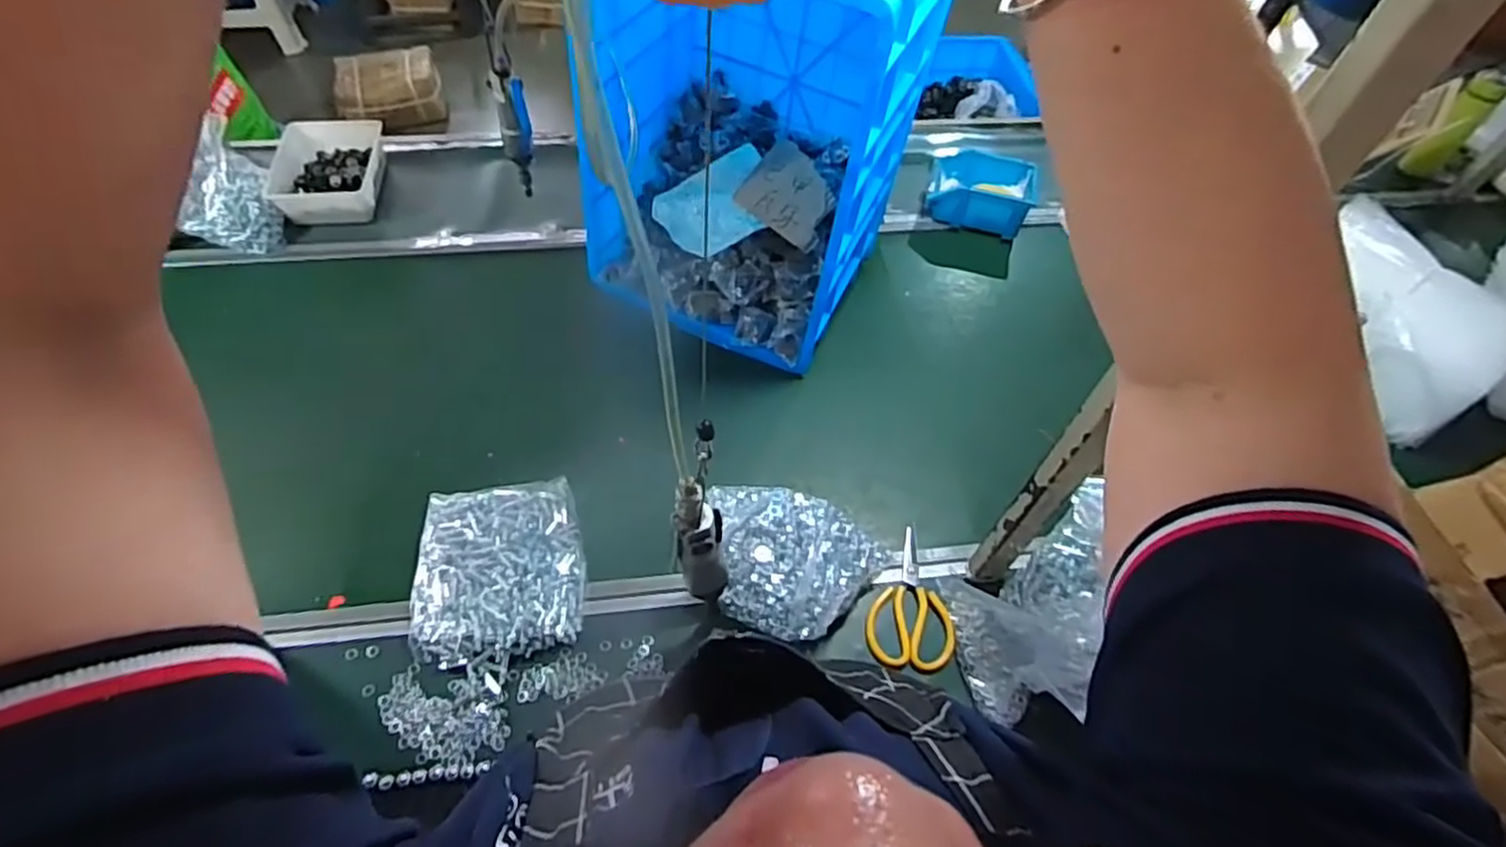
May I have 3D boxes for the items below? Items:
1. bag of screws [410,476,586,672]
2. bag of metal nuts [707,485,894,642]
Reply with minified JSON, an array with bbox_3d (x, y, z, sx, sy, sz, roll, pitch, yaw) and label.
[{"bbox_3d":[-0.308,0.176,0.881,0.191,0.034,0.212,-7,57,-8],"label":"bag of screws"},{"bbox_3d":[0.037,0.167,0.884,0.241,0.050,0.168,18,57,9],"label":"bag of metal nuts"}]

